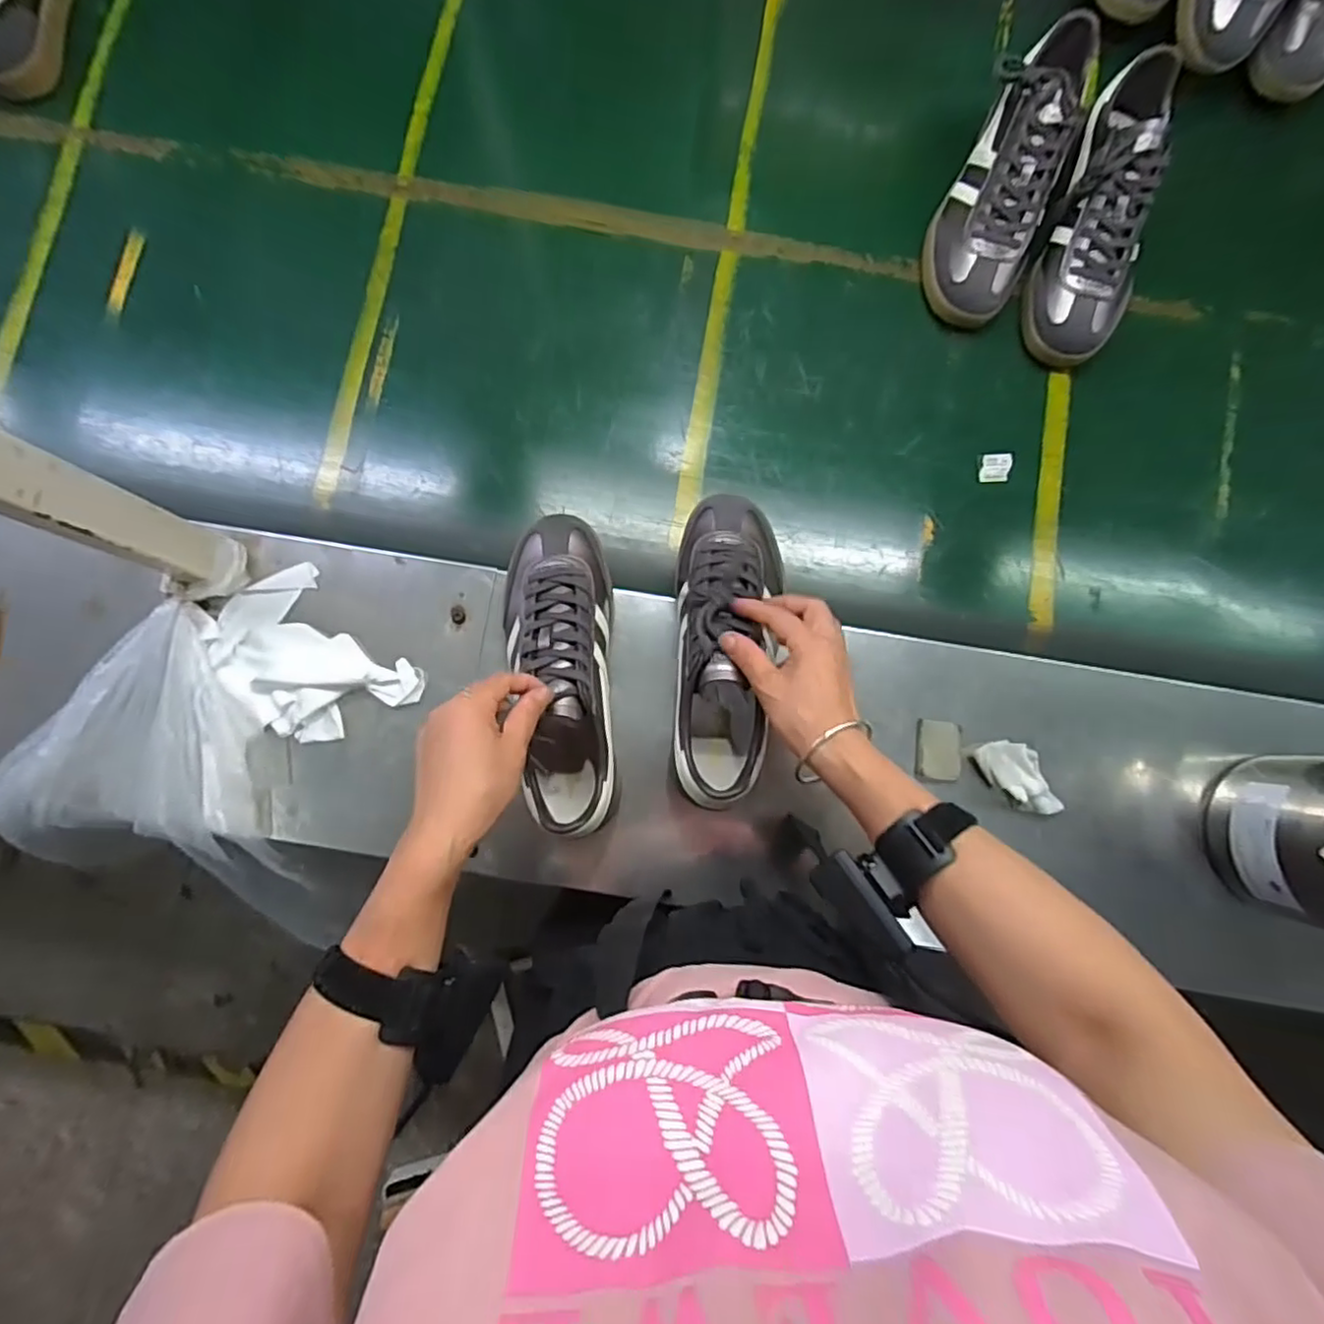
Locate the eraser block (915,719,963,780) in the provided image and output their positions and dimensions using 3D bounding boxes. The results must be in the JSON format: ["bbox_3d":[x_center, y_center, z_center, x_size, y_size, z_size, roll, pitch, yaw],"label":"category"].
[{"bbox_3d":[0.246,0.078,0.586,0.039,0.007,0.051,5,83,0],"label":"eraser block"}]

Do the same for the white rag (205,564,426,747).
[{"bbox_3d":[-0.318,0.001,0.591,0.180,0.031,0.120,43,84,4],"label":"white rag"}]

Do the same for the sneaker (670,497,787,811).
[{"bbox_3d":[0.053,-0.017,0.542,0.086,0.087,0.256,7,79,2],"label":"sneaker"}]

